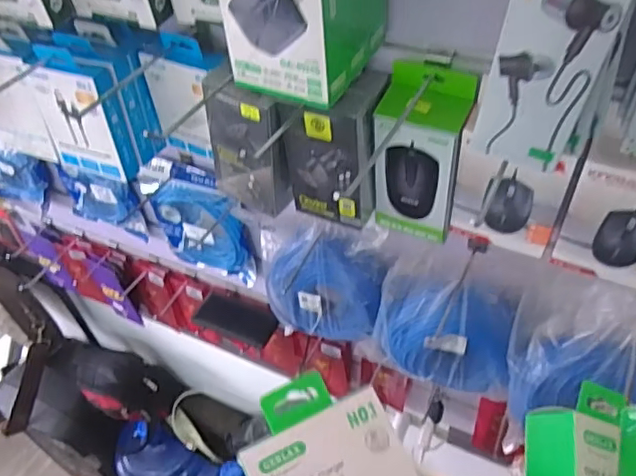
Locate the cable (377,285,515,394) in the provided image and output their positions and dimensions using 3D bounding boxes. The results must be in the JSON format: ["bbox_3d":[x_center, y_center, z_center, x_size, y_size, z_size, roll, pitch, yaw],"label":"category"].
[{"bbox_3d":[0.155,0.119,0.724,0.157,0.153,0.057,9,50,15],"label":"cable"}]

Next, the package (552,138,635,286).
[{"bbox_3d":[0.270,-0.017,0.502,0.101,0.148,0.037,15,52,19],"label":"package"}]

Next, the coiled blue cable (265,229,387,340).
[{"bbox_3d":[0.003,0.064,0.777,0.171,0.177,0.055,24,55,25],"label":"coiled blue cable"}]

